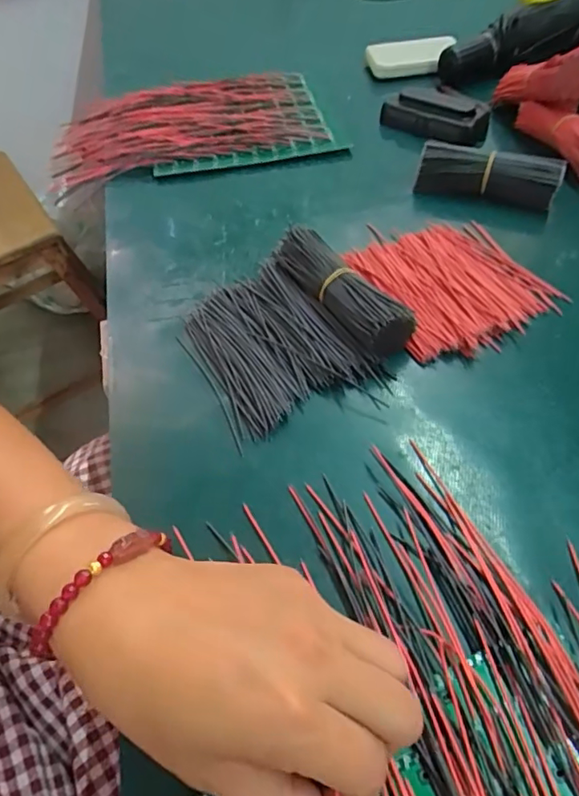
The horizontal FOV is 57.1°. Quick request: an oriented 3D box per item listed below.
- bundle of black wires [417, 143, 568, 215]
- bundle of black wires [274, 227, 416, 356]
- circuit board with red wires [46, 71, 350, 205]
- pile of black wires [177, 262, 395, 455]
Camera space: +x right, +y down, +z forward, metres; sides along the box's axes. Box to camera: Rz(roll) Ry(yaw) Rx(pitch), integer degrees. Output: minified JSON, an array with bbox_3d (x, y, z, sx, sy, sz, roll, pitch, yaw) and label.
[{"bbox_3d":[0.170,-0.191,0.460,0.115,0.034,0.029,11,54,17],"label":"bundle of black wires"},{"bbox_3d":[0.034,-0.076,0.370,0.038,0.031,0.116,-33,54,-17],"label":"bundle of black wires"},{"bbox_3d":[-0.115,-0.296,0.579,0.293,0.019,0.186,-12,51,-1],"label":"circuit board with red wires"},{"bbox_3d":[-0.014,-0.038,0.362,0.102,0.016,0.129,-24,54,-14],"label":"pile of black wires"}]

